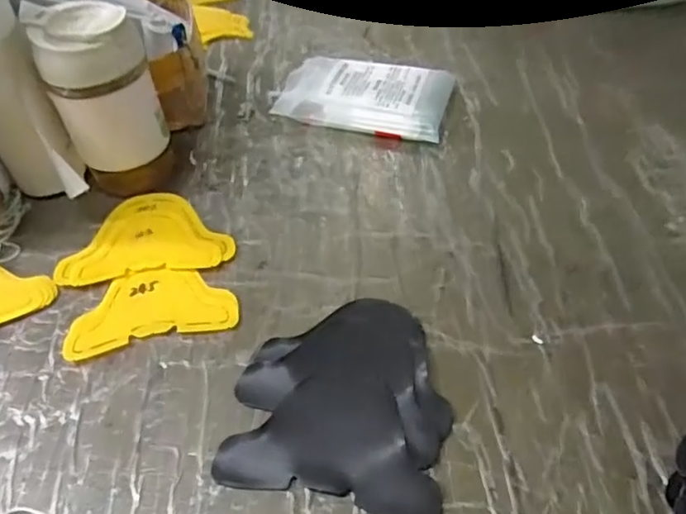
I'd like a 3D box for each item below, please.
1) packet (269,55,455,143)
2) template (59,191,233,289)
[{"bbox_3d":[0.023,-0.173,0.623,0.176,0.029,0.104,11,51,13],"label":"packet"},{"bbox_3d":[-0.172,-0.022,0.516,0.141,0.005,0.098,-8,49,-3],"label":"template"}]

